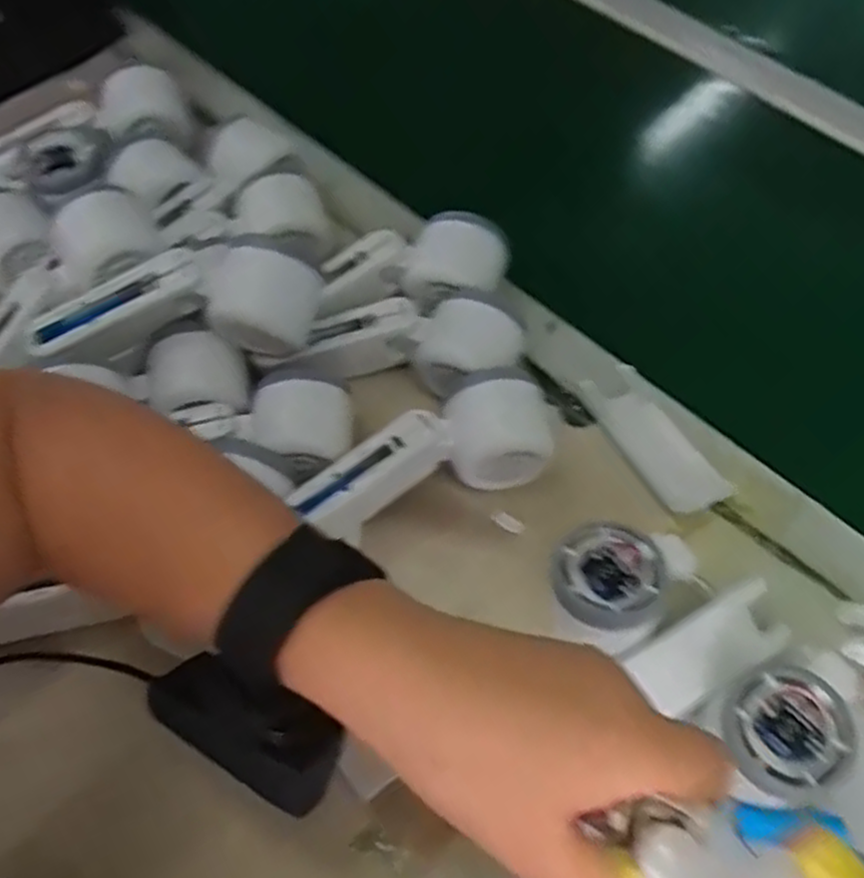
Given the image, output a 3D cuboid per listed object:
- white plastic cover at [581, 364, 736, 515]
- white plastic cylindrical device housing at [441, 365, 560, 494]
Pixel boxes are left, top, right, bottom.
[{"bbox_3d":[0.135,-0.001,0.489,0.044,0.021,0.107,-26,63,-15],"label":"white plastic cover"},{"bbox_3d":[0.035,-0.003,0.469,0.058,0.061,0.061,-19,61,-11],"label":"white plastic cylindrical device housing"}]

